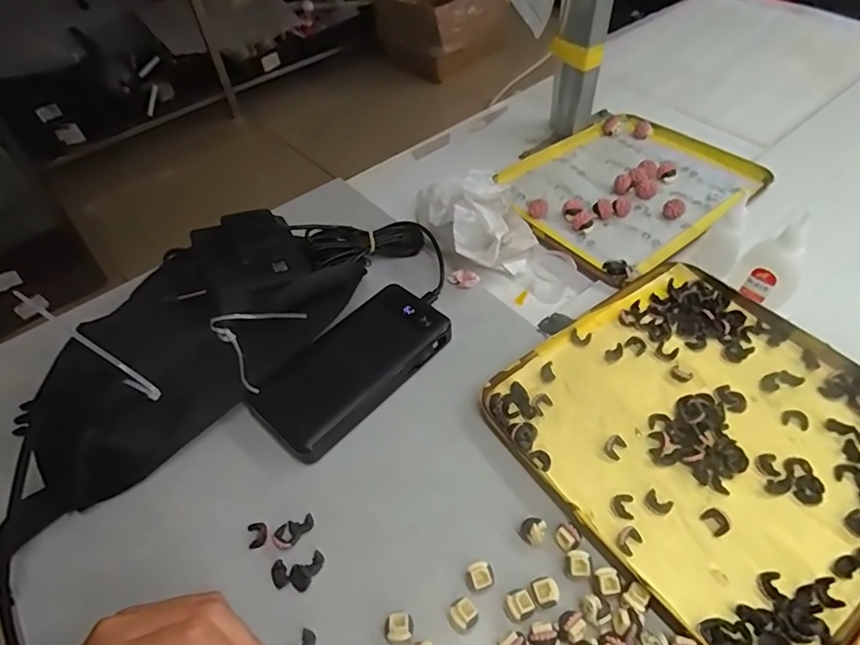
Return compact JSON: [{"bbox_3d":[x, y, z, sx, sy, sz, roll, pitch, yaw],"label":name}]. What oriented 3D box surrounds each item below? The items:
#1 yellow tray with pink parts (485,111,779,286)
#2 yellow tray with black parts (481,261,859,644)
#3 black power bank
[{"bbox_3d":[0.209,-0.151,0.545,0.263,0.029,0.216,-29,53,-19],"label":"yellow tray with pink parts"},{"bbox_3d":[0.198,0.073,0.363,0.245,0.018,0.238,-30,54,-20],"label":"yellow tray with black parts"},{"bbox_3d":[-0.059,0.035,0.406,0.072,0.029,0.159,35,60,29],"label":"black power bank"}]

